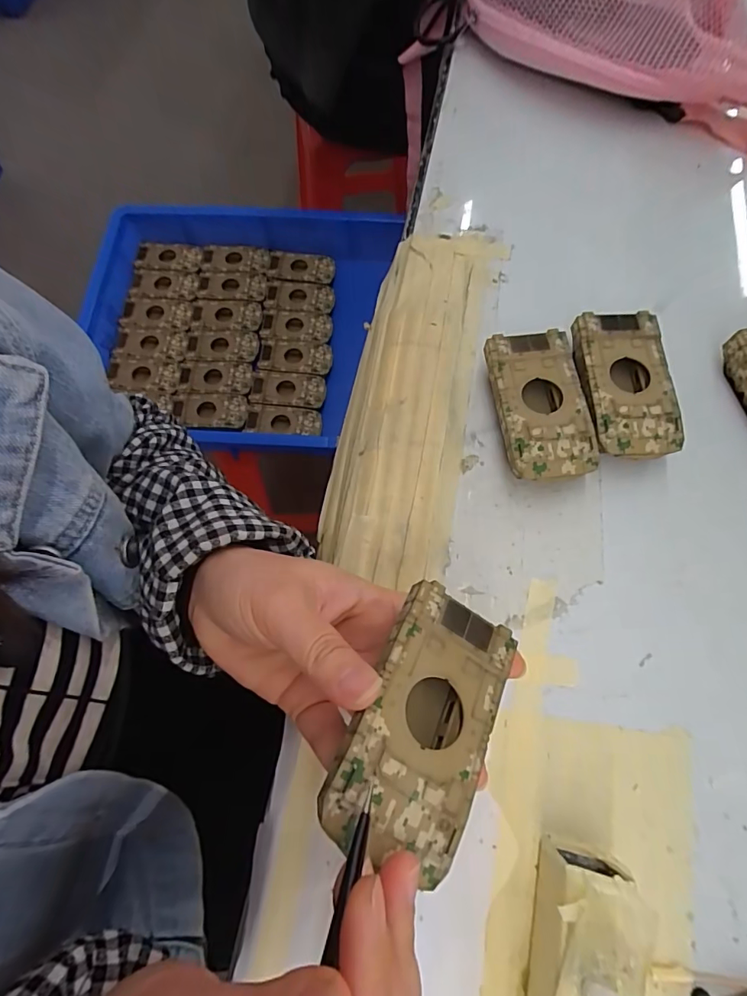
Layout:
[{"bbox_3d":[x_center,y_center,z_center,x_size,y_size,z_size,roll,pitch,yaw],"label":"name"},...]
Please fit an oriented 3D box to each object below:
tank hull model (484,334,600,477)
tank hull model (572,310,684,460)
[{"bbox_3d":[0.101,-0.054,0.291,0.052,0.025,0.094,-7,71,-3],"label":"tank hull model"},{"bbox_3d":[0.155,-0.068,0.295,0.052,0.025,0.096,-1,71,-1],"label":"tank hull model"}]

